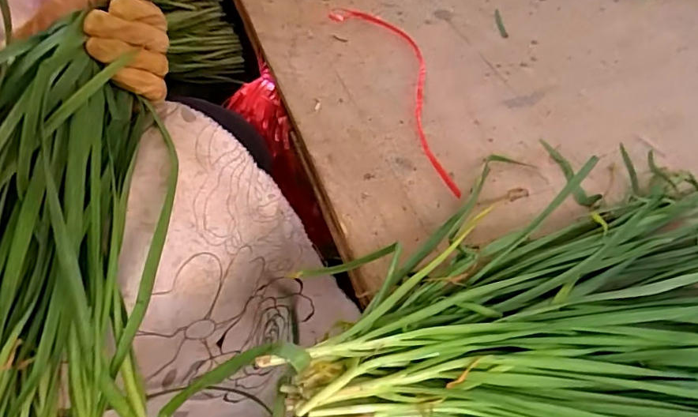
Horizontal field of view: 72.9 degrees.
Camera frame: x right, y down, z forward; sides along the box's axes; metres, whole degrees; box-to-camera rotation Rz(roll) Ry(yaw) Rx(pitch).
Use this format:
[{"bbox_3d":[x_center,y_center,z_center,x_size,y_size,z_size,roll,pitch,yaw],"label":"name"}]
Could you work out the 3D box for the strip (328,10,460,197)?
[{"bbox_3d":[0.061,-0.120,0.444,0.068,0.008,0.270,-17,54,-14],"label":"strip"}]

